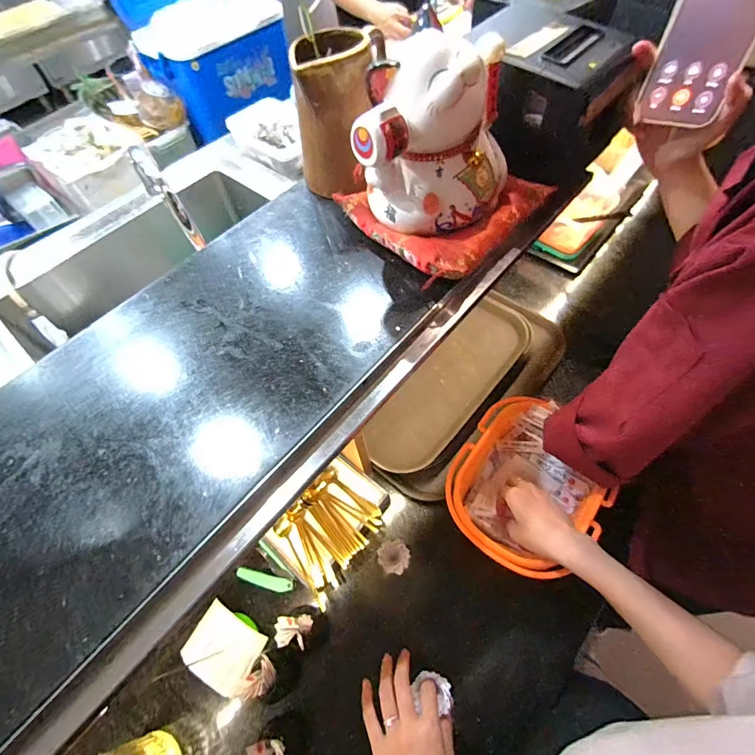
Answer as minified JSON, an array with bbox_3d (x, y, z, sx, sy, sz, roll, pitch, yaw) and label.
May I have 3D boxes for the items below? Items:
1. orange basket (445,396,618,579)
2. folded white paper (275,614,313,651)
[{"bbox_3d":[0.210,0.156,0.550,0.186,0.101,0.224,33,66,20],"label":"orange basket"},{"bbox_3d":[-0.110,0.329,0.494,0.043,0.024,0.035,2,60,5],"label":"folded white paper"}]

